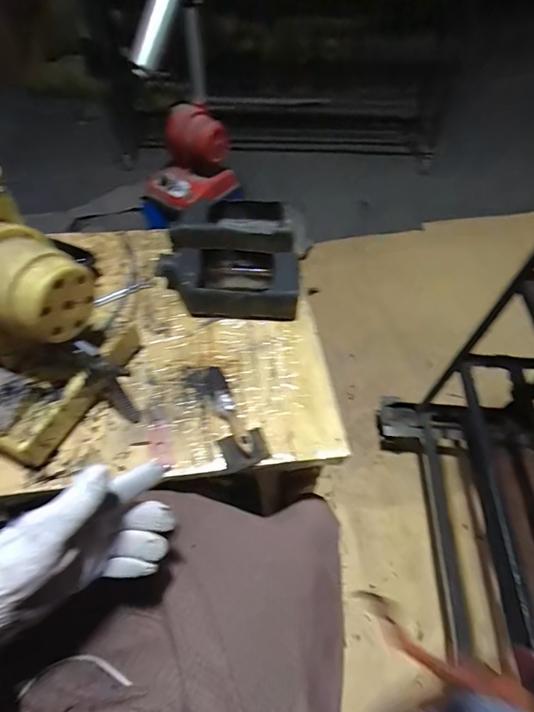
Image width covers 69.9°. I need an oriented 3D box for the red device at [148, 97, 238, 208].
[{"bbox_3d":[-0.198,-0.507,0.988,0.239,0.201,0.135,-4,54,-6],"label":"red device"}]

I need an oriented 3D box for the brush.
[{"bbox_3d":[-0.059,0.071,0.515,0.047,0.024,0.153,-22,58,-18],"label":"brush"}]

